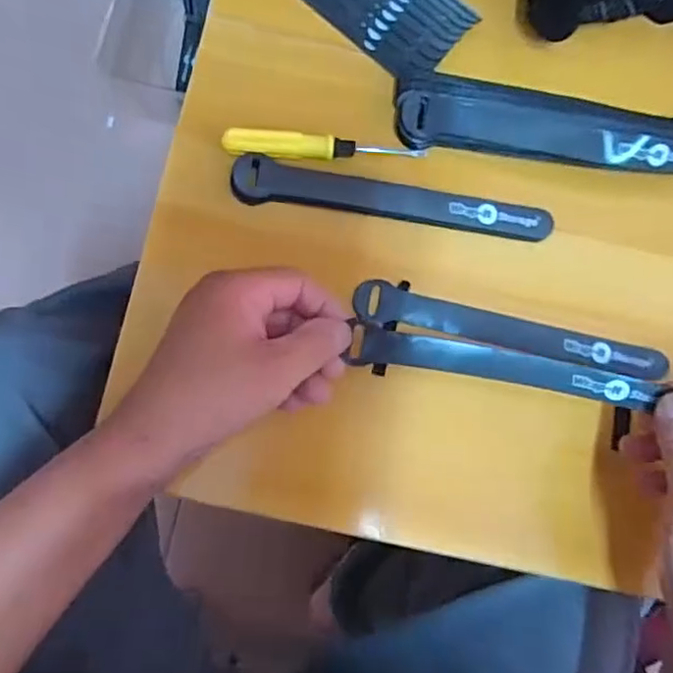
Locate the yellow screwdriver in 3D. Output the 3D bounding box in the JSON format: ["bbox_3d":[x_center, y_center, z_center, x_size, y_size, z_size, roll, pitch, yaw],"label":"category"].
[{"bbox_3d":[-0.007,-0.116,0.379,0.122,0.012,0.015,3,83,-4],"label":"yellow screwdriver"}]

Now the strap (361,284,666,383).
[{"bbox_3d":[0.109,-0.002,0.385,0.196,0.009,0.023,13,82,-3],"label":"strap"}]

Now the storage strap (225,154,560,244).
[{"bbox_3d":[0.035,-0.085,0.383,0.196,0.011,0.027,7,83,-3],"label":"storage strap"}]

